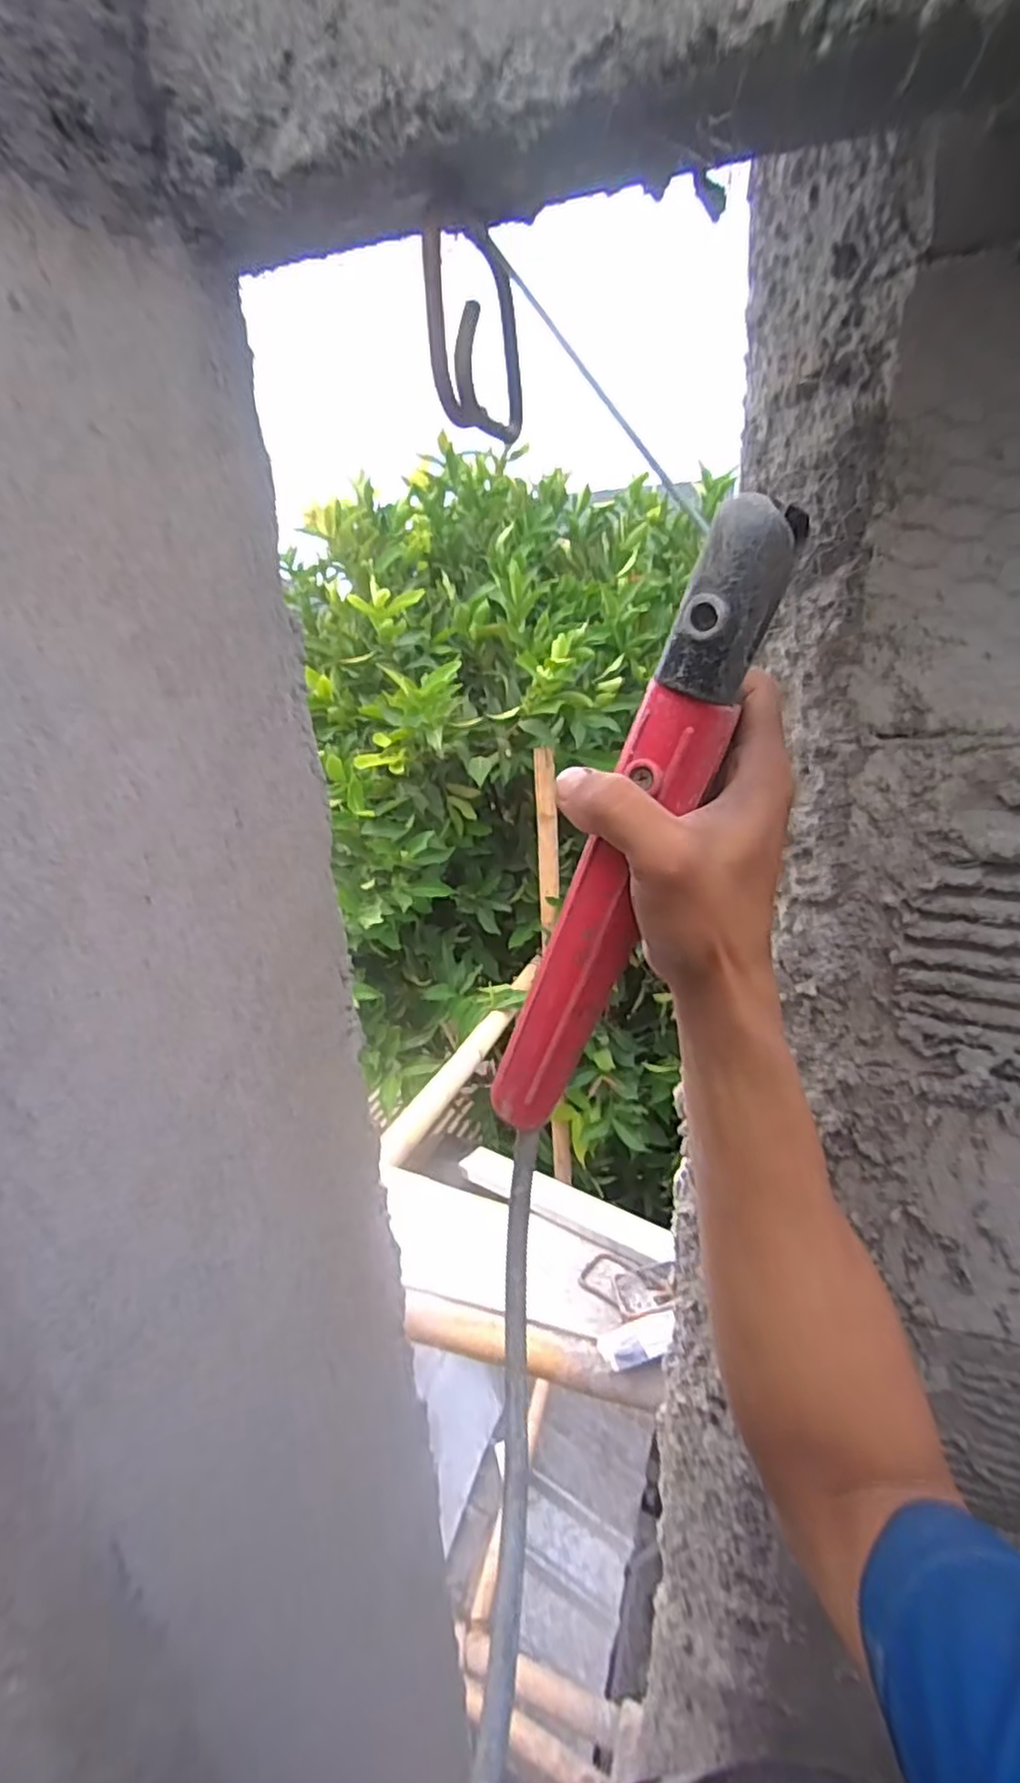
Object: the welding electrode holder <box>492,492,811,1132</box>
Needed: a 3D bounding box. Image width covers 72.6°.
[{"bbox_3d":[0.044,-0.008,0.274,0.032,0.261,0.022,23,27,8],"label":"welding electrode holder"}]

